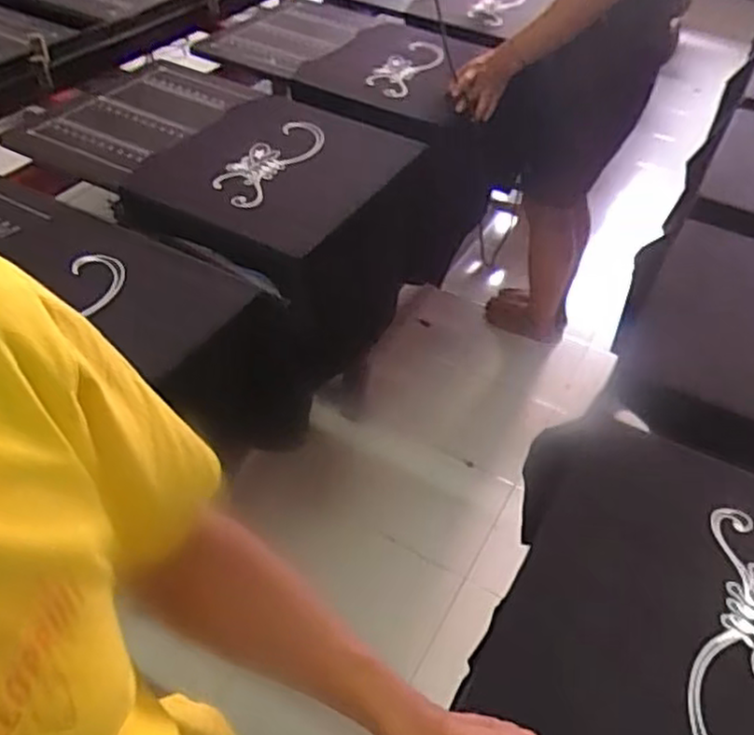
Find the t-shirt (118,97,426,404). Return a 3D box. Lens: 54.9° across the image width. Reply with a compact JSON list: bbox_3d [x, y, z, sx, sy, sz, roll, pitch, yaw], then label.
[{"bbox_3d":[-0.166,-0.316,1.195,0.340,0.064,0.402,21,49,16],"label":"t-shirt"}]

